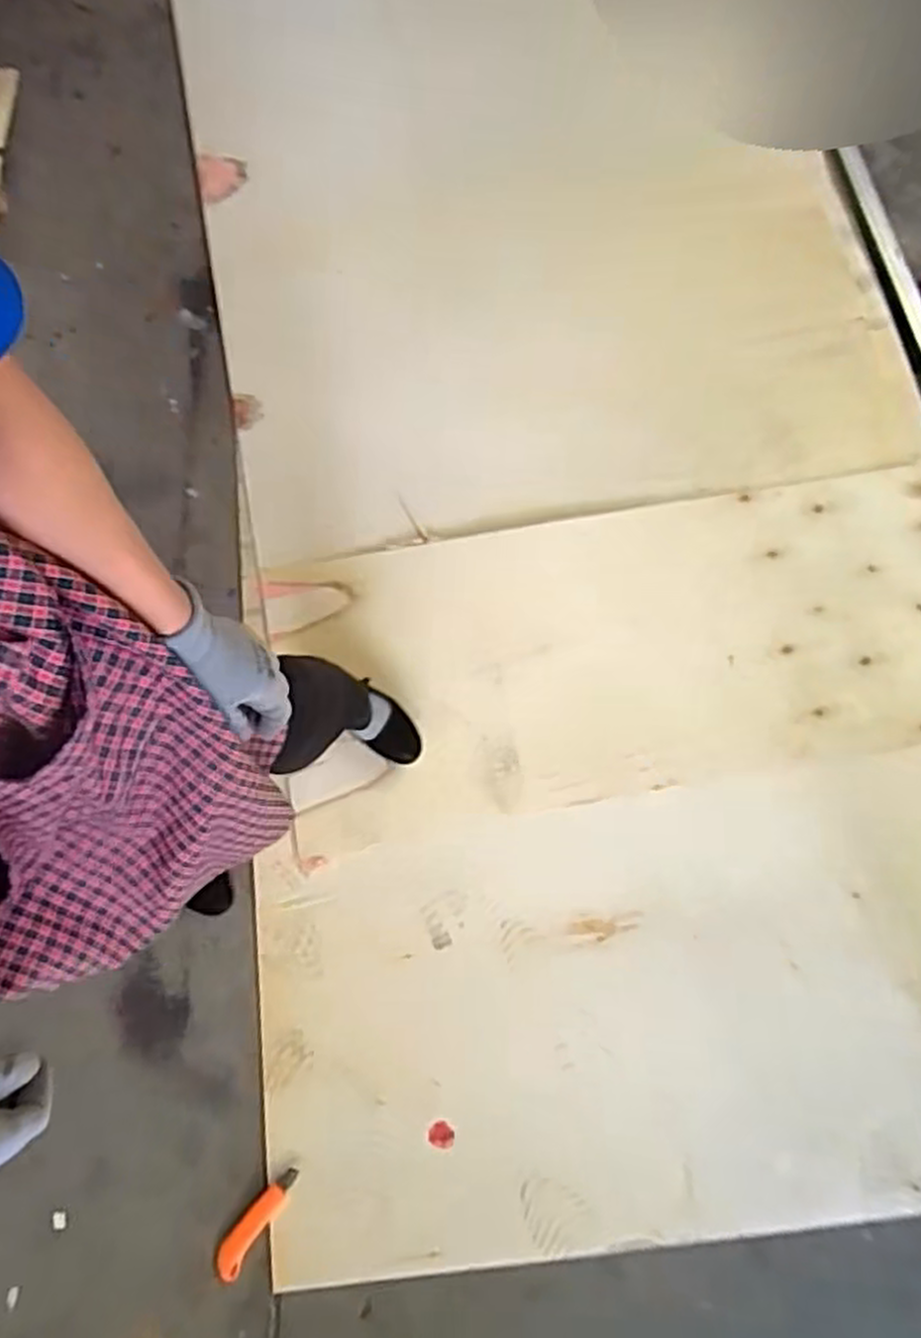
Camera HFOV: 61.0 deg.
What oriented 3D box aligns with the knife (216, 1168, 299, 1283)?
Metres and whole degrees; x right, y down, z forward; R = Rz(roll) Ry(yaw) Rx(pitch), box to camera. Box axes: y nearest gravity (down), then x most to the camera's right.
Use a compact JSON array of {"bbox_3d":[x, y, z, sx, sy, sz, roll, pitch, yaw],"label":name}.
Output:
[{"bbox_3d":[-0.304,0.822,1.163,0.041,0.013,0.173,36,80,6],"label":"knife"}]

